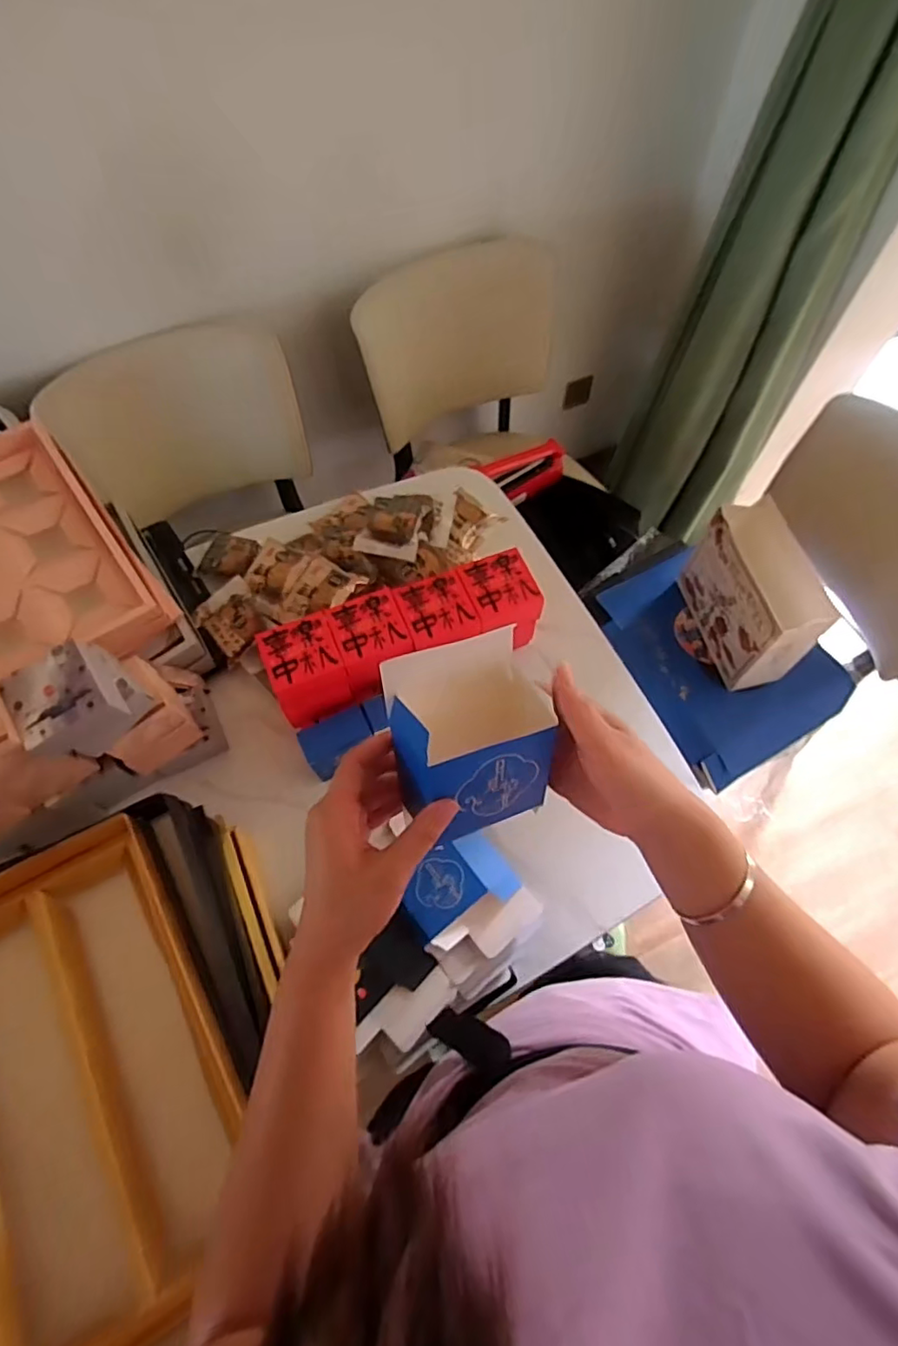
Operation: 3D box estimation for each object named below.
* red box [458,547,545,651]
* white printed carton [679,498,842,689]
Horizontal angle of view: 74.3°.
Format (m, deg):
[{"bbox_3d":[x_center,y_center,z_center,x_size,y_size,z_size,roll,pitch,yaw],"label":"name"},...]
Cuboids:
[{"bbox_3d":[0.068,-0.093,0.773,0.085,0.078,0.102,-18,65,-8],"label":"red box"},{"bbox_3d":[0.544,-0.137,1.087,0.116,0.229,0.274,-15,65,-7],"label":"white printed carton"}]

